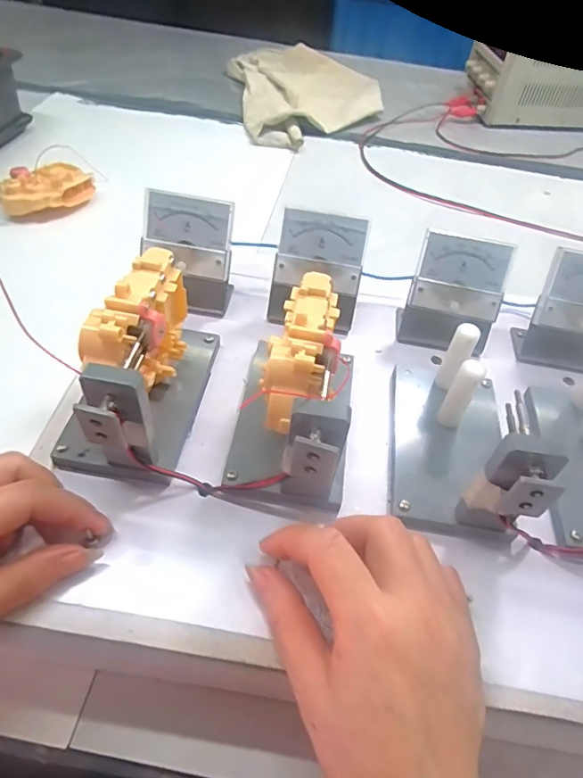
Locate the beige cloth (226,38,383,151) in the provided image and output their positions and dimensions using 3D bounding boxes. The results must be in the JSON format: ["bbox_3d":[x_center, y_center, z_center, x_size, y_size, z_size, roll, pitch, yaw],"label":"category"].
[{"bbox_3d":[0.029,-0.507,0.864,0.248,0.031,0.390,-6,50,-11],"label":"beige cloth"}]

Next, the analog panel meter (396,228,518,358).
[{"bbox_3d":[0.118,-0.068,0.369,0.066,0.072,0.045,11,49,3],"label":"analog panel meter"}]

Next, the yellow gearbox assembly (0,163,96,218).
[{"bbox_3d":[-0.274,-0.221,0.562,0.056,0.034,0.099,32,53,20],"label":"yellow gearbox assembly"}]

